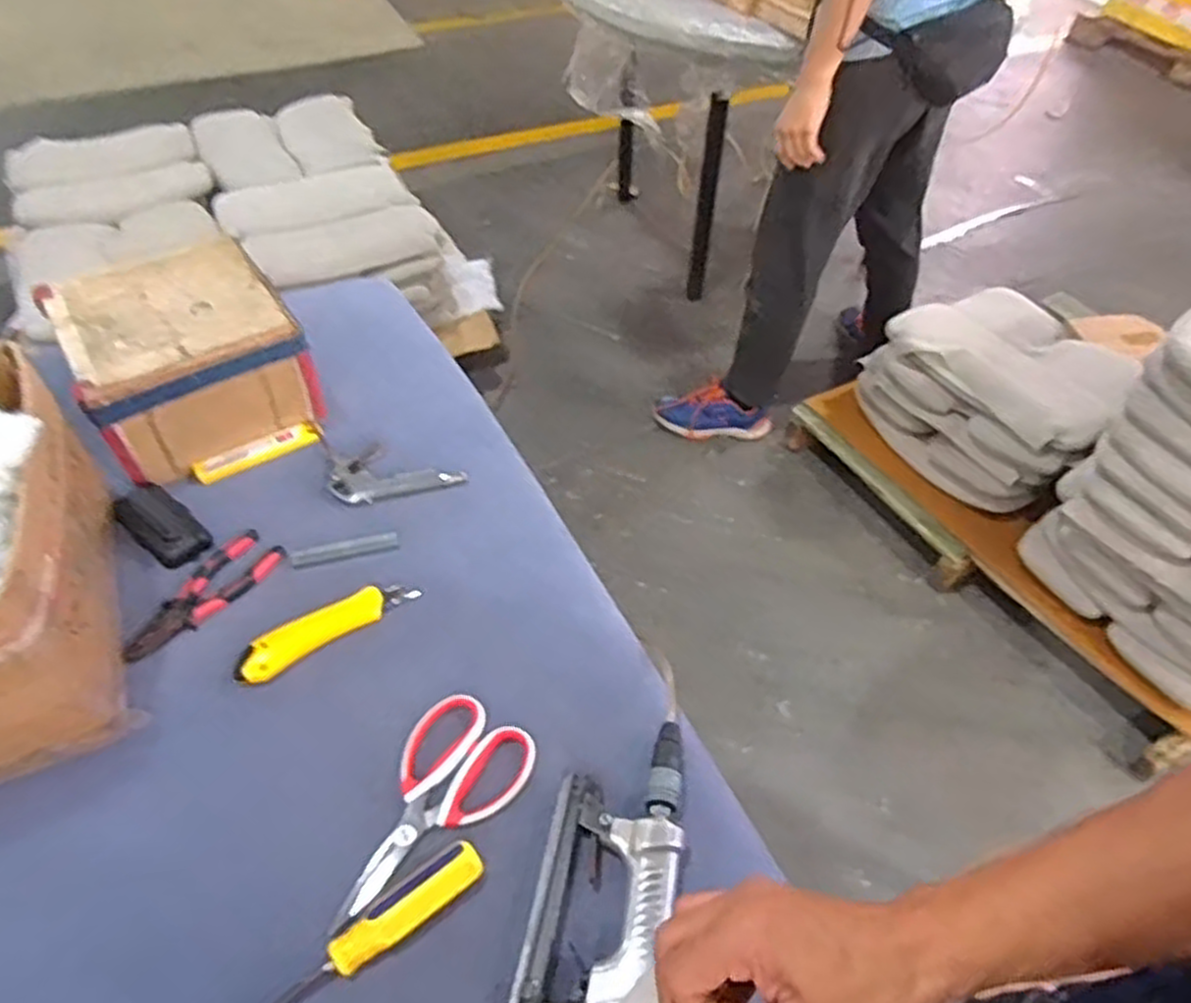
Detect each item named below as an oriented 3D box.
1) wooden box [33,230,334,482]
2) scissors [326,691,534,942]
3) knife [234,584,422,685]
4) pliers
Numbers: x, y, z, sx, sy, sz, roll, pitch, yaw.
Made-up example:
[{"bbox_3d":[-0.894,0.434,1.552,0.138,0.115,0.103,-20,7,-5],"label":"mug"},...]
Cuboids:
[{"bbox_3d":[-0.445,-0.154,0.856,0.212,0.125,0.216,-30,56,-25],"label":"wooden box"},{"bbox_3d":[-0.134,0.245,0.618,0.102,0.017,0.188,27,53,19],"label":"scissors"},{"bbox_3d":[-0.247,0.115,0.719,0.165,0.015,0.037,-30,56,-25],"label":"knife"},{"bbox_3d":[-0.368,0.087,0.730,0.059,0.011,0.156,26,53,19],"label":"pliers"}]

